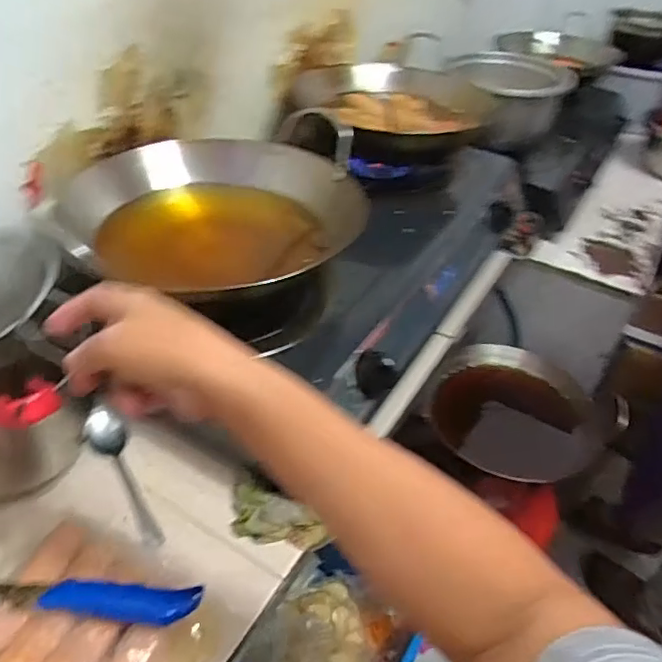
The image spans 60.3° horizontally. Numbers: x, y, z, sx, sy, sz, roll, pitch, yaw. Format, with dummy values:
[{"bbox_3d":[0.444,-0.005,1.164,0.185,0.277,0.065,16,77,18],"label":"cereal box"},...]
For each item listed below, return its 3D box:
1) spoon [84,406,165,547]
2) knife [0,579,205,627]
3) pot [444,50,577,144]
[{"bbox_3d":[-0.208,0.148,0.573,0.037,0.026,0.155,-20,61,-25],"label":"spoon"},{"bbox_3d":[-0.193,0.213,0.452,0.176,0.021,0.027,4,41,0],"label":"knife"},{"bbox_3d":[0.328,-0.428,1.052,0.175,0.115,0.183,2,41,-2],"label":"pot"}]

